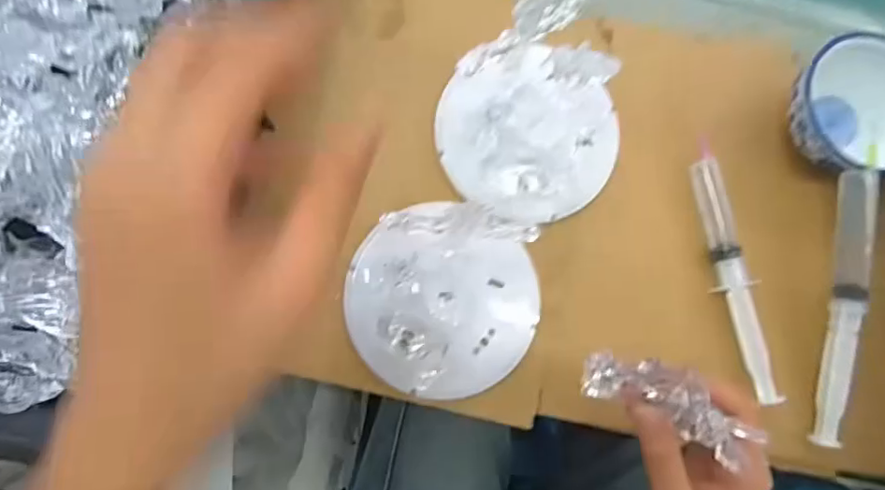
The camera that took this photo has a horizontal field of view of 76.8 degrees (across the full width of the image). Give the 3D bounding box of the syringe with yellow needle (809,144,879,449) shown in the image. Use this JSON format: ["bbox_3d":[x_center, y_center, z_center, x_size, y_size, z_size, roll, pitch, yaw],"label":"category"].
[{"bbox_3d":[0.277,0.038,0.382,0.017,0.018,0.201,4,94,-5],"label":"syringe with yellow needle"}]

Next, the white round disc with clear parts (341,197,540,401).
[{"bbox_3d":[0.002,0.036,0.372,0.126,0.021,0.125,1,82,-5],"label":"white round disc with clear parts"}]

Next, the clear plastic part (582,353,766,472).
[{"bbox_3d":[0.113,0.077,0.282,0.085,0.026,0.028,23,78,33],"label":"clear plastic part"}]

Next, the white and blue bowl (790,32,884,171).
[{"bbox_3d":[0.294,-0.100,0.403,0.100,0.043,0.098,1,82,-5],"label":"white and blue bowl"}]

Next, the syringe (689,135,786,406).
[{"bbox_3d":[0.206,0.019,0.396,0.025,0.015,0.183,-13,83,-7],"label":"syringe"}]

